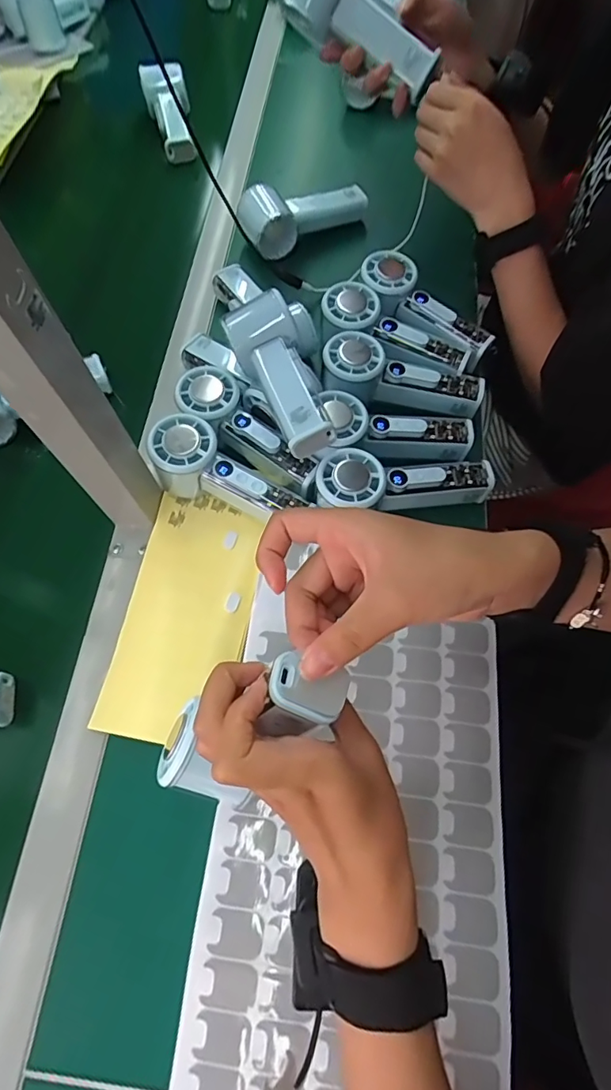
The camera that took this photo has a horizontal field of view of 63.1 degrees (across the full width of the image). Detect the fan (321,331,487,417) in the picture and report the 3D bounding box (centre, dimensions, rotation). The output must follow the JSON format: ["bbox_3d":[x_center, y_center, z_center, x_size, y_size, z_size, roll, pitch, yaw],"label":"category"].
[{"bbox_3d":[0.090,-0.155,0.479,0.154,0.044,0.061,13,67,-8],"label":"fan"}]

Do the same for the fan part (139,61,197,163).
[{"bbox_3d":[-0.189,-0.606,0.692,0.058,0.057,0.158,-15,66,-4],"label":"fan part"}]

